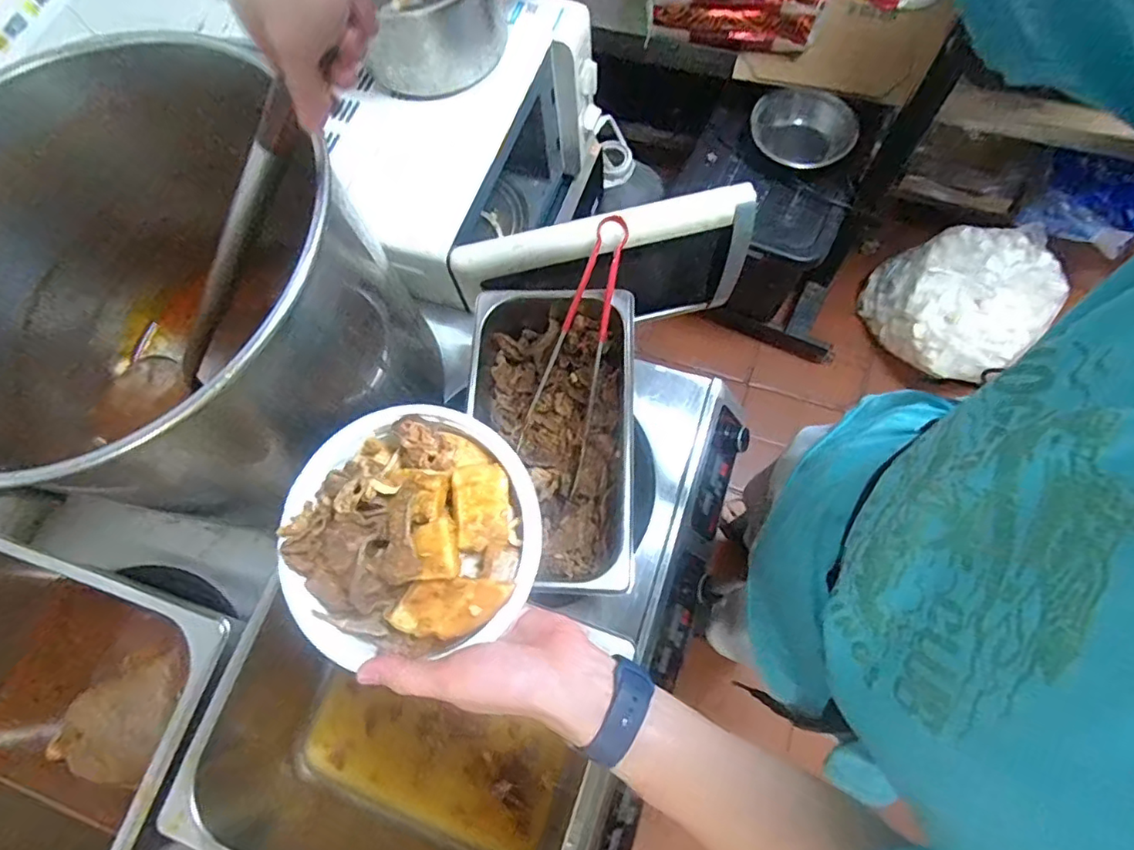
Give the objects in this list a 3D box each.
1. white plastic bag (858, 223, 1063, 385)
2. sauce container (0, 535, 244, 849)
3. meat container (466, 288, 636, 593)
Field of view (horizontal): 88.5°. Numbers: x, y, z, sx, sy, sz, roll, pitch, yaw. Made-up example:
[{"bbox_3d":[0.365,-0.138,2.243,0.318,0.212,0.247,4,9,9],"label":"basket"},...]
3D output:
[{"bbox_3d":[1.003,-0.338,1.467,0.432,0.184,0.346,-33,74,-9],"label":"white plastic bag"},{"bbox_3d":[-0.484,0.272,0.569,0.328,0.184,0.254,15,72,6],"label":"sauce container"},{"bbox_3d":[-0.017,0.014,0.627,0.177,0.083,0.318,0,71,1],"label":"meat container"}]

